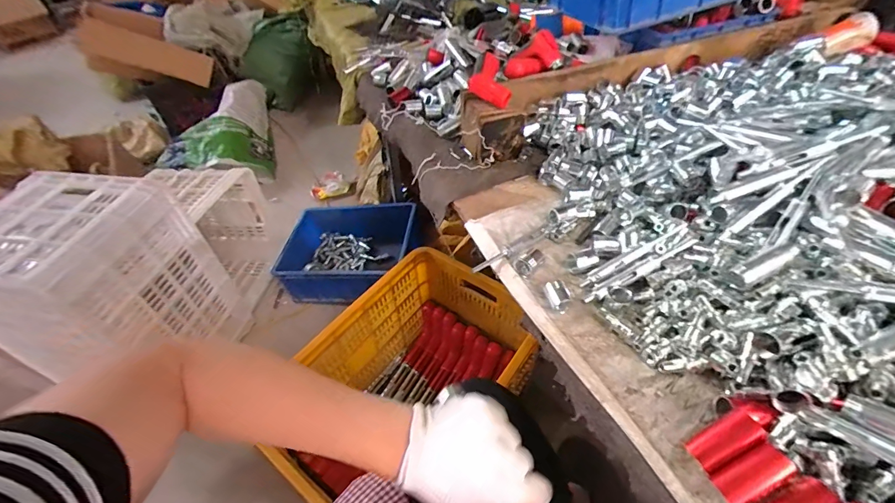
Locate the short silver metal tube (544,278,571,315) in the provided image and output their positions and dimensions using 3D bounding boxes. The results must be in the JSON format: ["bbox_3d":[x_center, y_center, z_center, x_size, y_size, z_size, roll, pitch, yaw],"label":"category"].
[{"bbox_3d":[0.136,0.056,0.490,0.026,0.026,0.034,-14,48,-10],"label":"short silver metal tube"}]

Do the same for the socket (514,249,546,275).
[{"bbox_3d":[0.112,0.014,0.537,0.046,0.023,0.026,-37,55,-27],"label":"socket"}]

